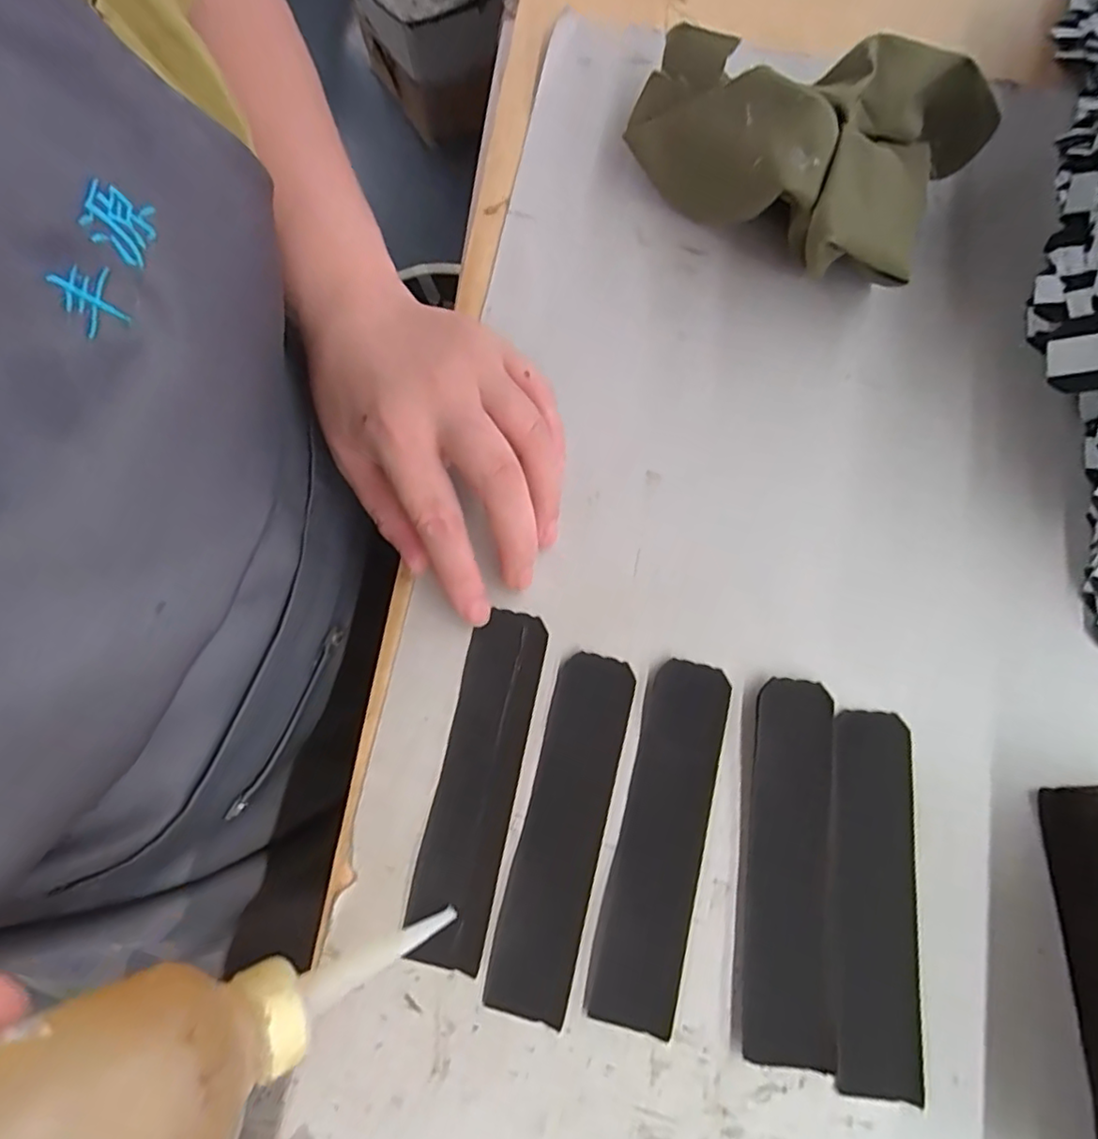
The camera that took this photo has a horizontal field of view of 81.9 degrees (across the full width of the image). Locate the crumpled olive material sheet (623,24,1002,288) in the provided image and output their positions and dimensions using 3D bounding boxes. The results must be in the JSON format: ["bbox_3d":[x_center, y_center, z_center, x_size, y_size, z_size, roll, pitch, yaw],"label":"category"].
[{"bbox_3d":[0.112,-0.196,0.287,0.143,0.062,0.103,31,80,7],"label":"crumpled olive material sheet"}]

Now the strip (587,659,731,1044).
[{"bbox_3d":[0.046,0.109,0.257,0.033,0.006,0.139,12,81,7],"label":"strip"}]

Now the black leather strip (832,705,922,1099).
[{"bbox_3d":[0.131,0.129,0.252,0.035,0.005,0.139,6,78,-5],"label":"black leather strip"}]

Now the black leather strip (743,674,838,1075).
[{"bbox_3d":[0.096,0.117,0.252,0.033,0.005,0.141,5,78,2],"label":"black leather strip"}]

